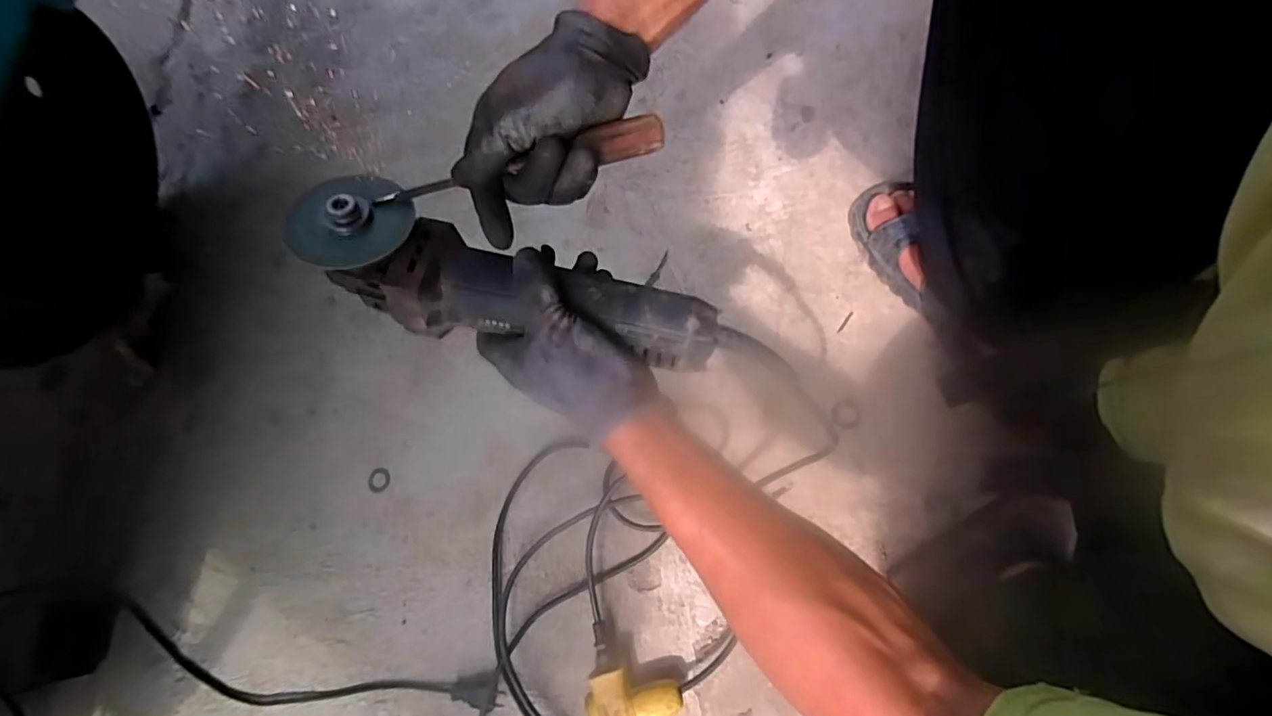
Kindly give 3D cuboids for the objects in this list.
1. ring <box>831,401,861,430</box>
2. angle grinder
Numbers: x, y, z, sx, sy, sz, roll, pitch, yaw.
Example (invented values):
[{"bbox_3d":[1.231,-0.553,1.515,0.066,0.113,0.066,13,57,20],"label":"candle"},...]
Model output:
[{"bbox_3d":[0.229,0.062,0.582,0.030,0.004,0.030,0,75,1],"label":"ring"},{"bbox_3d":[-0.069,-0.049,0.365,0.295,0.065,0.075,13,76,-2],"label":"angle grinder"}]

